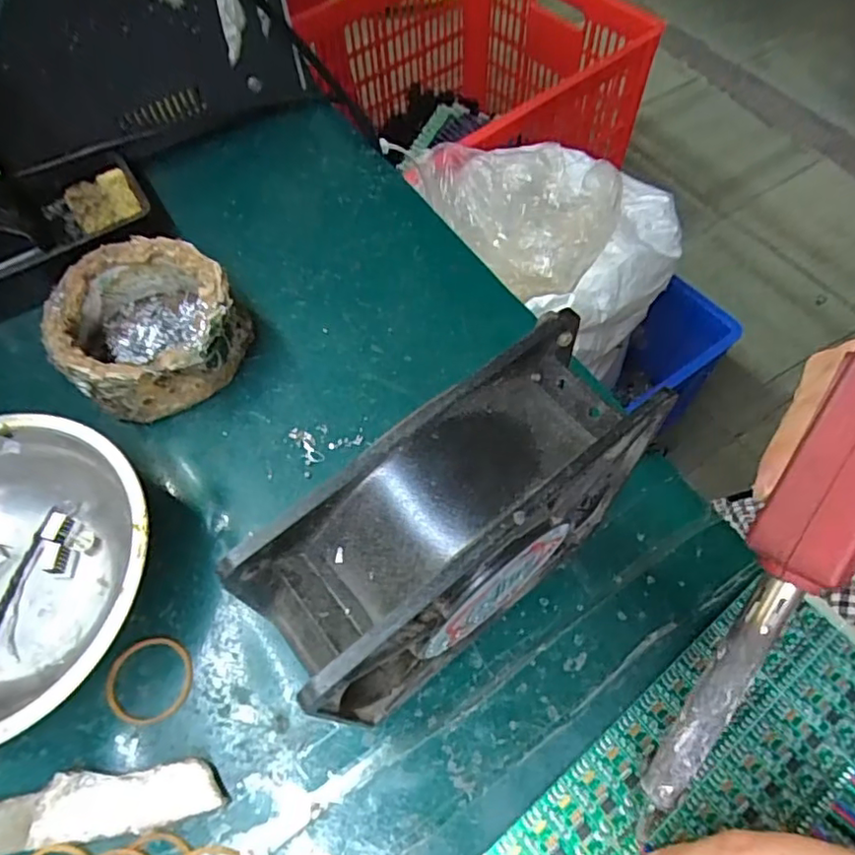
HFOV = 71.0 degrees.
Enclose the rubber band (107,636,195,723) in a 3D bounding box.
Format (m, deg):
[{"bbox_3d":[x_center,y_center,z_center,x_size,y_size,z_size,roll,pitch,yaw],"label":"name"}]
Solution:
[{"bbox_3d":[-0.111,0.099,0.237,0.034,0.004,0.031,-1,62,2],"label":"rubber band"}]

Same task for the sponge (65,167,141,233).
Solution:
[{"bbox_3d":[-0.185,-0.126,0.347,0.035,0.019,0.045,-30,65,-13],"label":"sponge"}]

